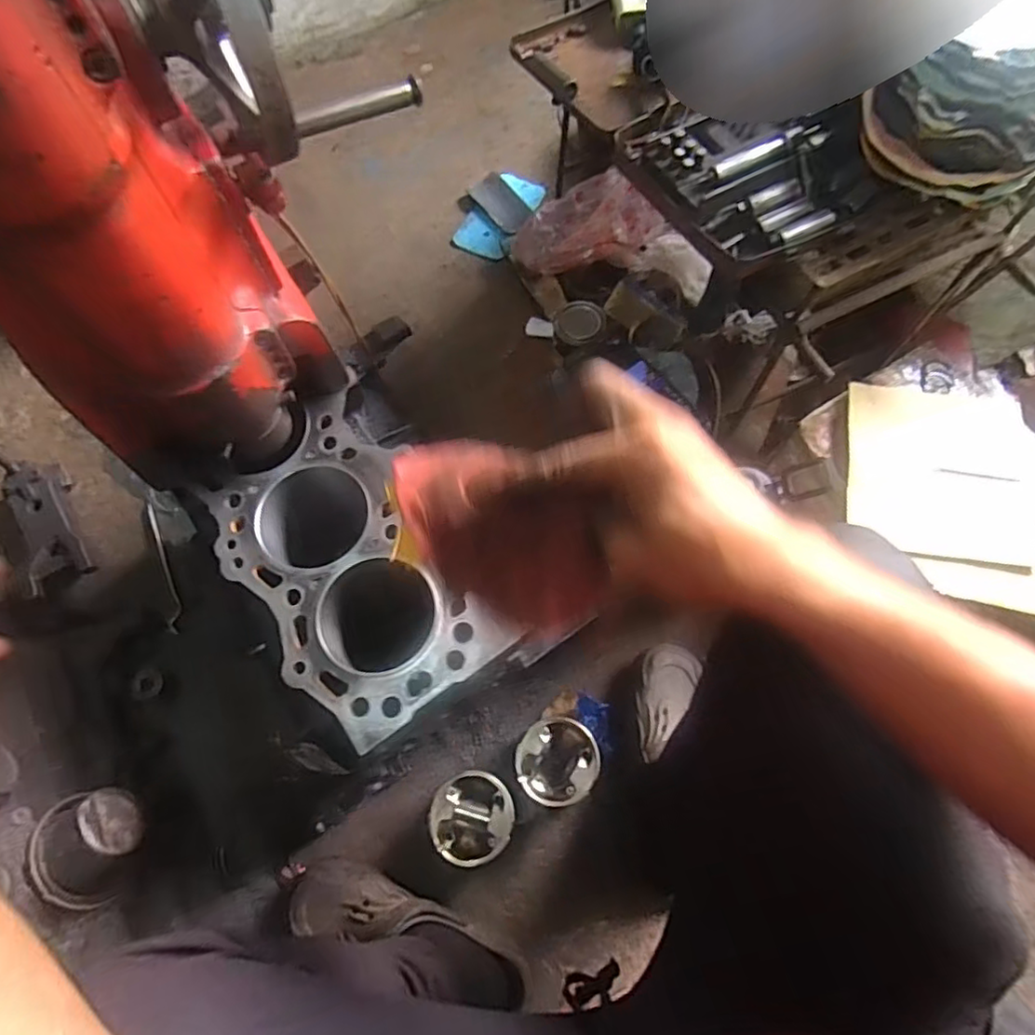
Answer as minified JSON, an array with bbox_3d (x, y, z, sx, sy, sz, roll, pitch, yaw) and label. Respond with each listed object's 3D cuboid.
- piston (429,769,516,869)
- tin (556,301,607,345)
[{"bbox_3d":[-0.048,0.332,0.681,0.087,0.088,0.087,-8,68,-2],"label":"piston"},{"bbox_3d":[0.080,-0.260,0.805,0.063,0.019,0.063,0,68,1],"label":"tin"}]

